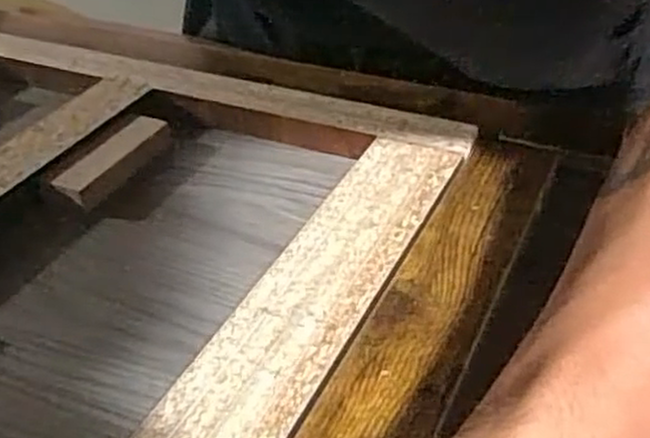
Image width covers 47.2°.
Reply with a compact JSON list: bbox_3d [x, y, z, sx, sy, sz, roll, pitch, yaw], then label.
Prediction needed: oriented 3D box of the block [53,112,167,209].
[{"bbox_3d":[-0.121,-0.034,0.431,0.022,0.015,0.080,17,40,22],"label":"block"}]

